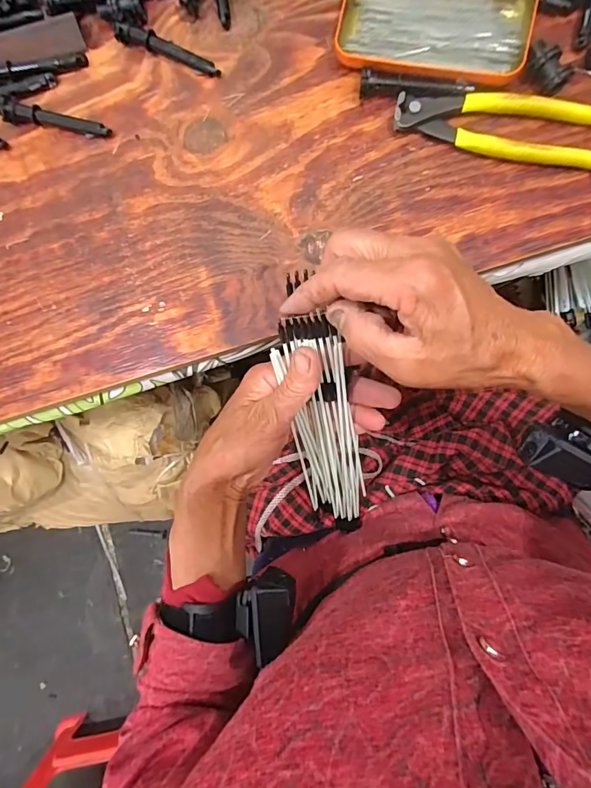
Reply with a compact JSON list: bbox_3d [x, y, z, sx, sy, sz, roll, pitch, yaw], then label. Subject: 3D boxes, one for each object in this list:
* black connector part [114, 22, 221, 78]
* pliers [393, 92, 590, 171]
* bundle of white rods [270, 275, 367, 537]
[{"bbox_3d":[-0.106,-0.292,0.372,0.091,0.017,0.016,21,89,7],"label":"black connector part"},{"bbox_3d":[0.161,-0.205,0.341,0.165,0.014,0.047,9,88,6],"label":"pliers"},{"bbox_3d":[0.025,0.035,0.368,0.052,0.304,0.024,-7,48,5],"label":"bundle of white rods"}]

